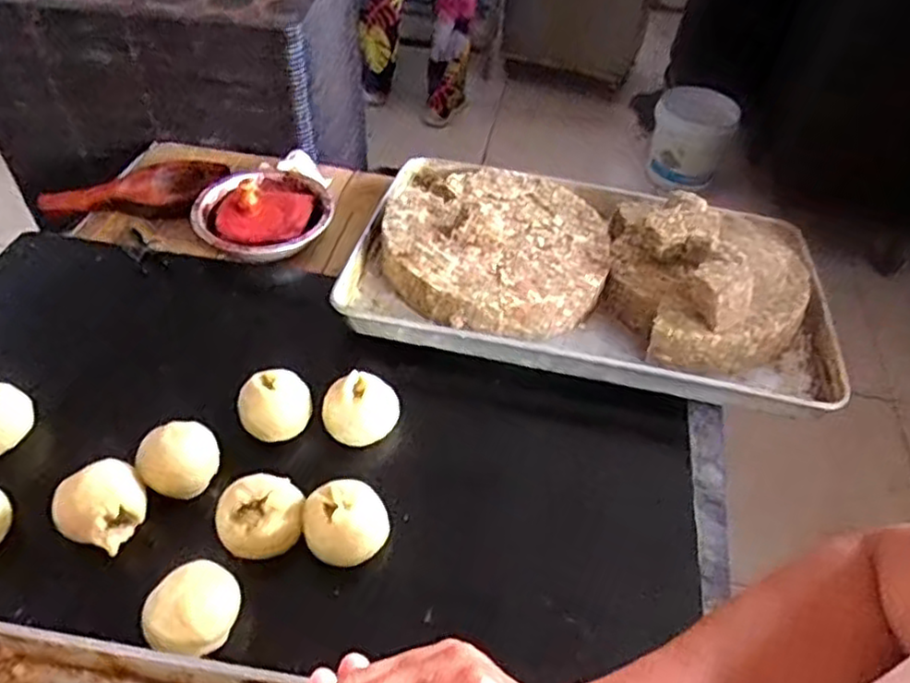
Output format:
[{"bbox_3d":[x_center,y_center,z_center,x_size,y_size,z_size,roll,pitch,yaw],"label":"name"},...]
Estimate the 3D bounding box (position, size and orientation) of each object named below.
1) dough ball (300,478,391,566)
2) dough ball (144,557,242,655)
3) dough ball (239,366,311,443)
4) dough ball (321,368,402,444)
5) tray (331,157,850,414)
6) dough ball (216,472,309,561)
[{"bbox_3d":[-0.103,0.172,0.676,0.080,0.055,0.063,-8,48,-13],"label":"dough ball"},{"bbox_3d":[-0.220,0.230,0.613,0.063,0.044,0.077,25,50,18],"label":"dough ball"},{"bbox_3d":[-0.194,0.072,0.775,0.078,0.063,0.070,-12,49,-16],"label":"dough ball"},{"bbox_3d":[-0.100,0.073,0.768,0.069,0.055,0.069,24,49,17],"label":"dough ball"},{"bbox_3d":[0.181,-0.107,0.944,0.594,0.111,0.376,10,47,4],"label":"tray"},{"bbox_3d":[-0.183,0.169,0.677,0.079,0.045,0.069,-1,47,-6],"label":"dough ball"}]

